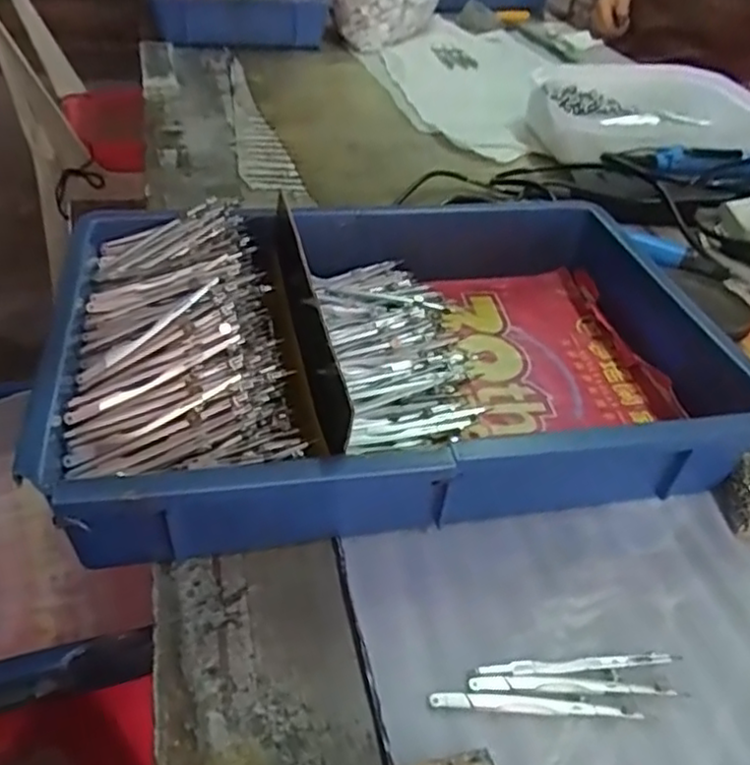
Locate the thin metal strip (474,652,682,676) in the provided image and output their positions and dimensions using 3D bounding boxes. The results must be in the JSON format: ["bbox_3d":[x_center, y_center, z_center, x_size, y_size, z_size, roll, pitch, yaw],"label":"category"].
[{"bbox_3d":[0.104,0.143,0.347,0.105,0.004,0.008,0,41,-7],"label":"thin metal strip"}]

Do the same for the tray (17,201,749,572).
[{"bbox_3d":[0.012,-0.026,0.471,0.414,0.088,0.277,-5,42,-13],"label":"tray"}]

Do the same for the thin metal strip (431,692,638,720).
[{"bbox_3d":[0.078,0.156,0.330,0.100,0.004,0.008,4,40,-2],"label":"thin metal strip"}]

